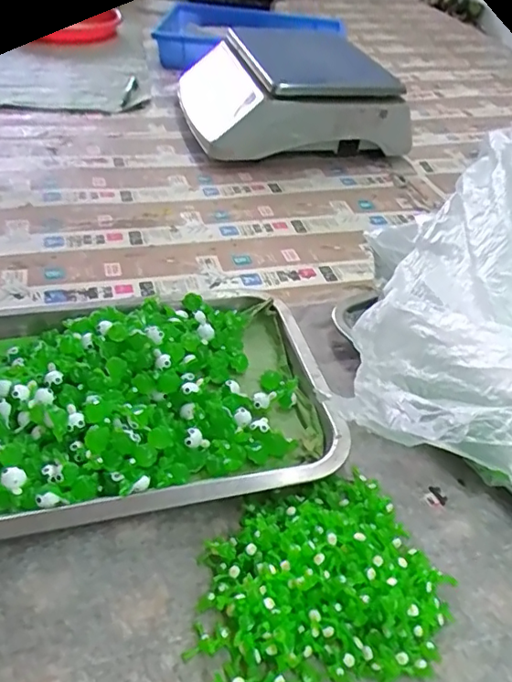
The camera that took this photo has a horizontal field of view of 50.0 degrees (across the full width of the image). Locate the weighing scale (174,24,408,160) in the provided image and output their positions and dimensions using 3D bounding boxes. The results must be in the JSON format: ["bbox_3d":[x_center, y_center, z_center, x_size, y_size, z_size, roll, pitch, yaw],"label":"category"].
[{"bbox_3d":[0.048,-0.372,0.848,0.290,0.107,0.290,-9,44,-15],"label":"weighing scale"}]

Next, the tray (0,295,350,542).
[{"bbox_3d":[-0.106,0.040,0.416,0.318,0.034,0.210,-8,44,-14],"label":"tray"}]

